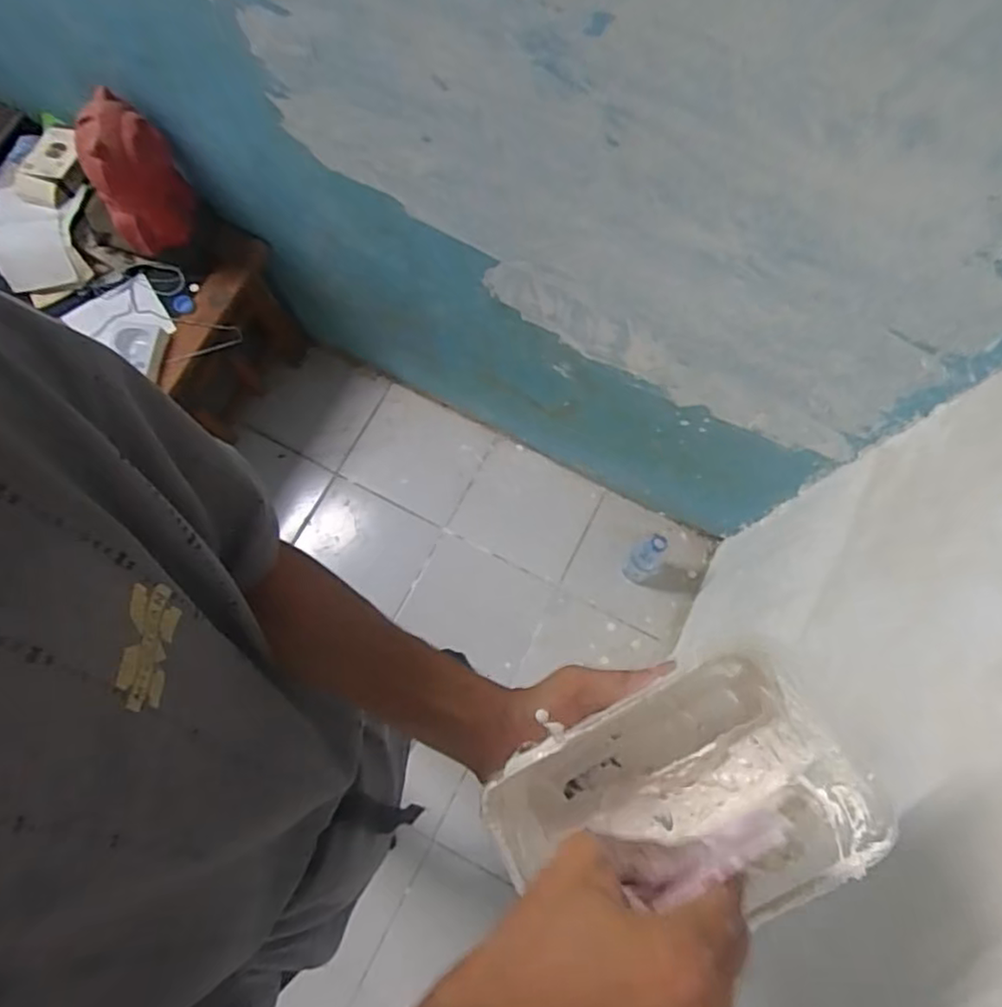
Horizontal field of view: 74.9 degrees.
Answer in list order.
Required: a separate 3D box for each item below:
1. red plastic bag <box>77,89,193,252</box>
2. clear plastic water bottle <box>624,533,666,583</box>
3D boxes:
[{"bbox_3d":[-0.566,-0.498,1.033,0.088,0.275,0.135,39,79,8],"label":"red plastic bag"},{"bbox_3d":[0.300,0.116,1.351,0.073,0.169,0.064,-30,79,-7],"label":"clear plastic water bottle"}]

